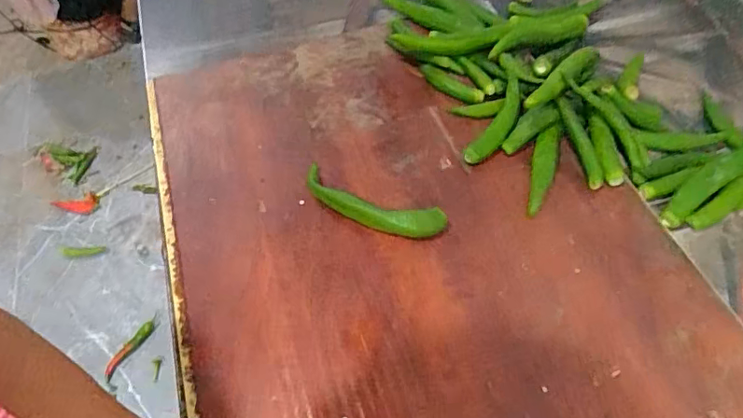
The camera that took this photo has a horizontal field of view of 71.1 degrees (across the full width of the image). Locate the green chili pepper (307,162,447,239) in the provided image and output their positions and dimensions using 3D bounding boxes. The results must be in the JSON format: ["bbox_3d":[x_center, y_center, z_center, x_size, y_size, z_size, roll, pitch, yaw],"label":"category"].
[{"bbox_3d":[0.000,-0.001,0.442,0.122,0.024,0.028,22,59,15],"label":"green chili pepper"}]

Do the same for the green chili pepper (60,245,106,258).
[{"bbox_3d":[-0.705,0.104,1.265,0.121,0.018,0.026,2,53,2],"label":"green chili pepper"}]

